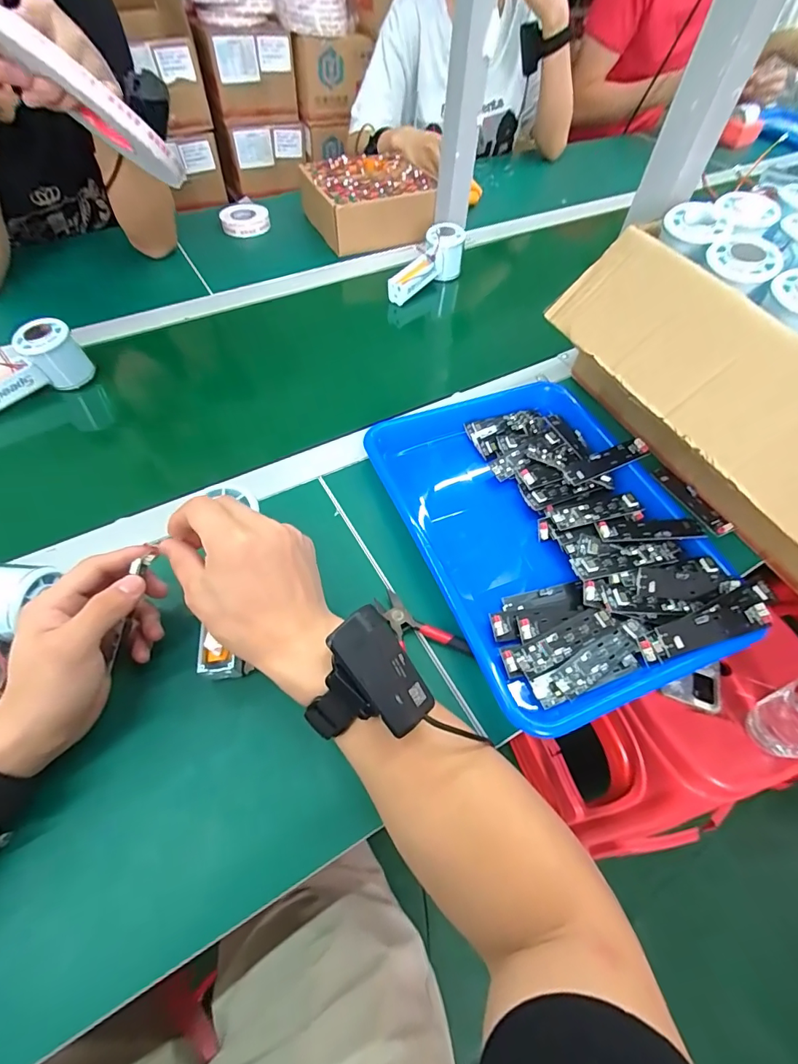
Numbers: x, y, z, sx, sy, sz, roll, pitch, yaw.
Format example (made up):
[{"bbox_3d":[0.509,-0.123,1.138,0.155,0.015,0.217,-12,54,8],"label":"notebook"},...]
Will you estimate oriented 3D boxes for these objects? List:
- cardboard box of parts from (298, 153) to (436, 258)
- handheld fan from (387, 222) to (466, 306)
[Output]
[{"bbox_3d":[-0.048,-0.549,0.754,0.190,0.084,0.147,-17,59,-12],"label":"cardboard box of parts"},{"bbox_3d":[0.038,-0.396,0.680,0.048,0.061,0.155,40,79,22],"label":"handheld fan"}]

